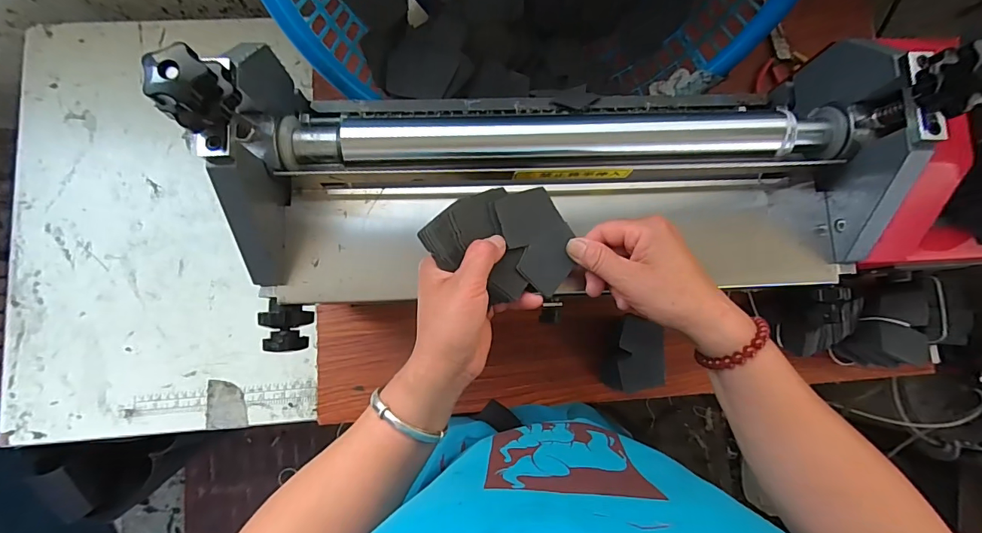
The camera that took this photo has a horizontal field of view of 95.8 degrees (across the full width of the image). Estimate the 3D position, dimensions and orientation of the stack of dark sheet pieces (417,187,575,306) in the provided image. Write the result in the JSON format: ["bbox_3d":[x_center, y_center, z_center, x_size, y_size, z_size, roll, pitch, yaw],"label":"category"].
[{"bbox_3d":[0.007,-0.016,0.341,0.115,0.013,0.083,-4,93,-23],"label":"stack of dark sheet pieces"}]

